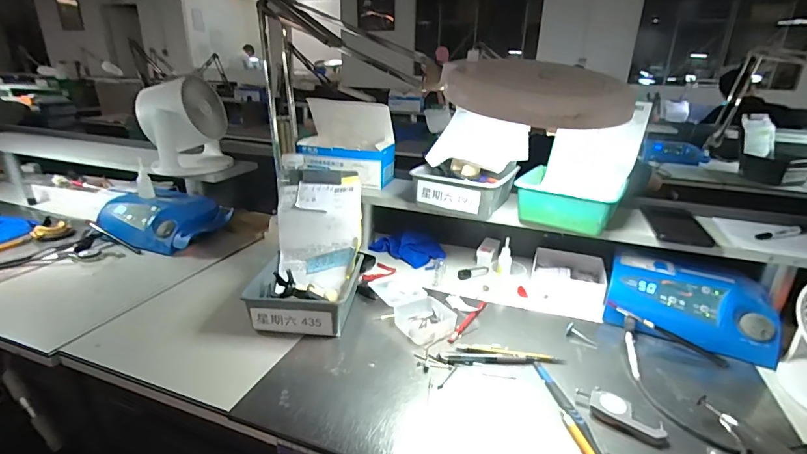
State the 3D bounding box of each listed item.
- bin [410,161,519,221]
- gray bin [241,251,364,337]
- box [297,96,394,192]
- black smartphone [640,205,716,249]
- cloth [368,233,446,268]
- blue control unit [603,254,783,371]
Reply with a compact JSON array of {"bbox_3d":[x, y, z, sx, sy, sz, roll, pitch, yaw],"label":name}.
[{"bbox_3d":[0.113,-0.079,0.778,0.164,0.065,0.158,11,23,23],"label":"bin"},{"bbox_3d":[-0.158,0.104,0.674,0.161,0.074,0.152,2,24,2],"label":"gray bin"},{"bbox_3d":[-0.124,-0.178,0.906,0.201,0.167,0.106,7,22,13],"label":"box"},{"bbox_3d":[0.469,-0.008,0.718,0.083,0.012,0.190,10,23,20],"label":"black smartphone"},{"bbox_3d":[0.013,0.039,0.899,0.163,0.045,0.079,20,30,36],"label":"cloth"},{"bbox_3d":[0.448,0.120,0.662,0.225,0.079,0.150,11,26,23],"label":"blue control unit"}]

